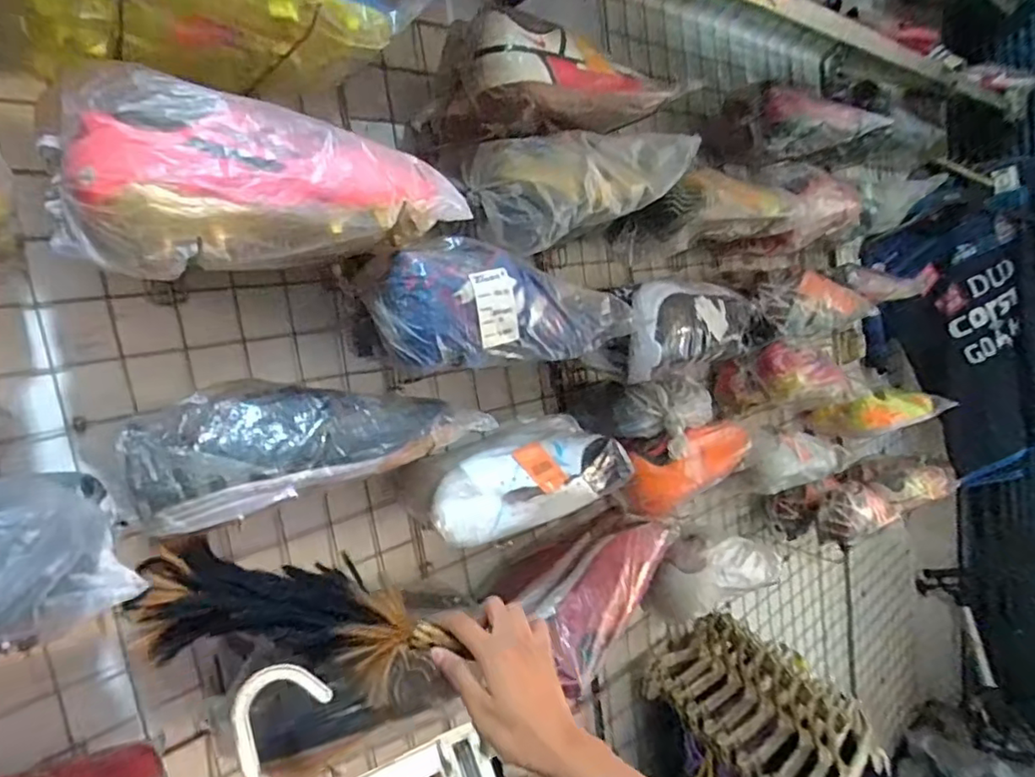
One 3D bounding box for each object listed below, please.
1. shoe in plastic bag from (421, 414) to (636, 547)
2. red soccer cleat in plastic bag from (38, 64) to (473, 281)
[{"bbox_3d":[0.003,0.088,0.609,0.233,0.078,0.094,-13,9,-36],"label":"shoe in plastic bag"},{"bbox_3d":[-0.182,-0.157,0.437,0.269,0.124,0.074,-12,9,-33],"label":"red soccer cleat in plastic bag"}]

